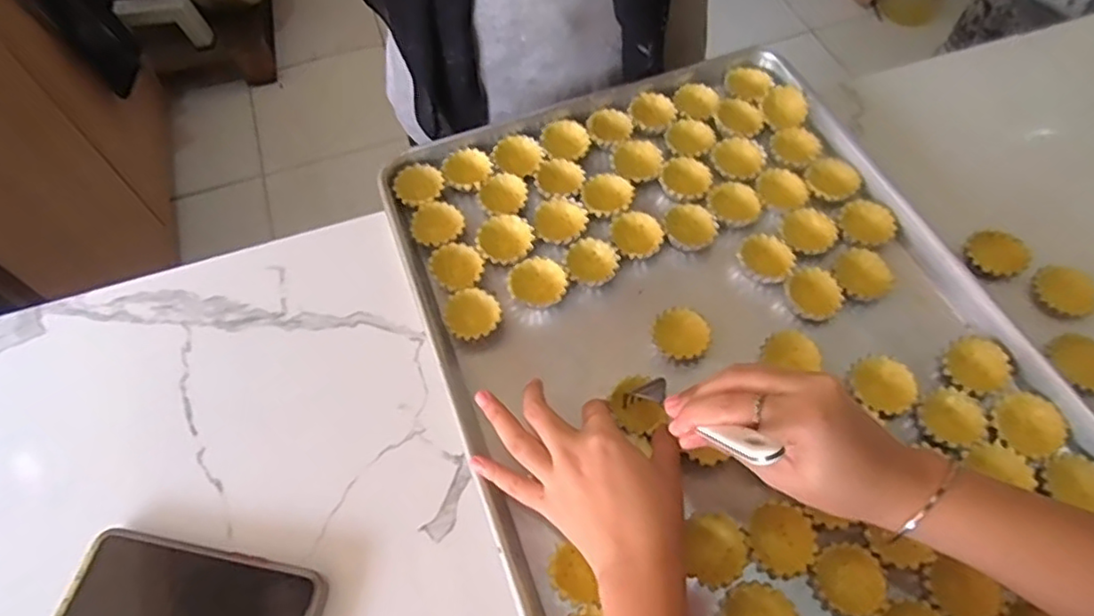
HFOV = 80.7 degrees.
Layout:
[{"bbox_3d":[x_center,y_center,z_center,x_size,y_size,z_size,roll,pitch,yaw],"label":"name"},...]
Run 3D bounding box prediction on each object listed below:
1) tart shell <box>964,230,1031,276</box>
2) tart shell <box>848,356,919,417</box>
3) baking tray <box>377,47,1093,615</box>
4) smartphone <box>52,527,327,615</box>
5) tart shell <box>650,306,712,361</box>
[{"bbox_3d":[0.360,-0.042,0.520,0.043,0.018,0.044,-1,60,1],"label":"tart shell"},{"bbox_3d":[0.243,0.058,0.471,0.041,0.020,0.043,0,61,1],"label":"tart shell"},{"bbox_3d":[0.140,0.052,0.475,0.407,0.033,0.603,-19,63,-10],"label":"baking tray"},{"bbox_3d":[-0.229,0.195,0.411,0.161,0.013,0.080,10,62,6],"label":"smartphone"},{"bbox_3d":[0.102,0.022,0.496,0.042,0.020,0.041,0,61,1],"label":"tart shell"}]

